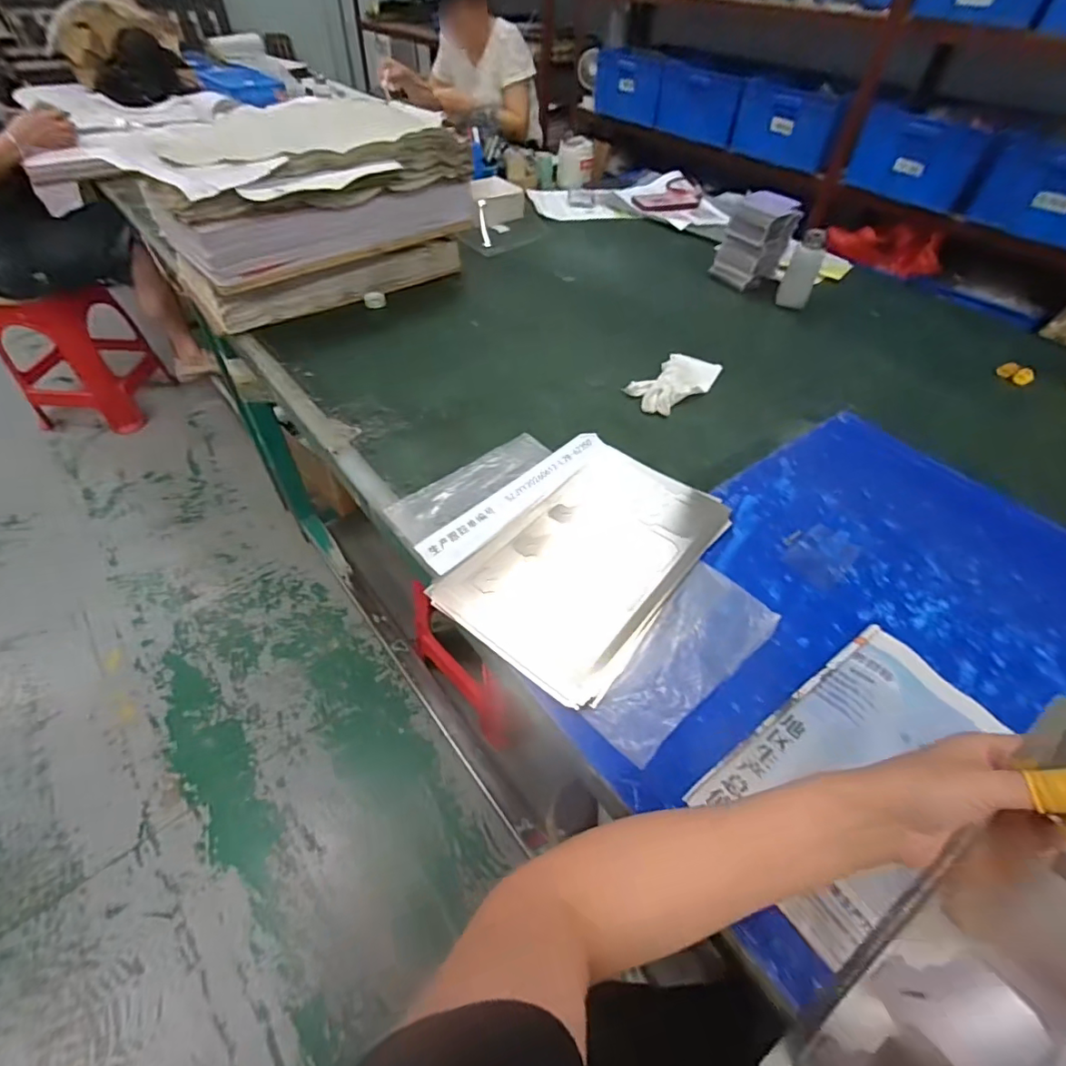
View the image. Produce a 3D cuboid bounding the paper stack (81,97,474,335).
[{"bbox_3d":[-0.365,-0.541,0.877,0.452,0.232,0.268,-35,60,-26],"label":"paper stack"}]

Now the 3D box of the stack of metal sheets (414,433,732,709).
[{"bbox_3d":[0.050,0.005,0.577,0.239,0.017,0.322,33,57,22],"label":"stack of metal sheets"}]

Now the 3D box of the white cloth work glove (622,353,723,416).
[{"bbox_3d":[0.215,-0.231,0.785,0.087,0.015,0.170,35,58,24],"label":"white cloth work glove"}]

